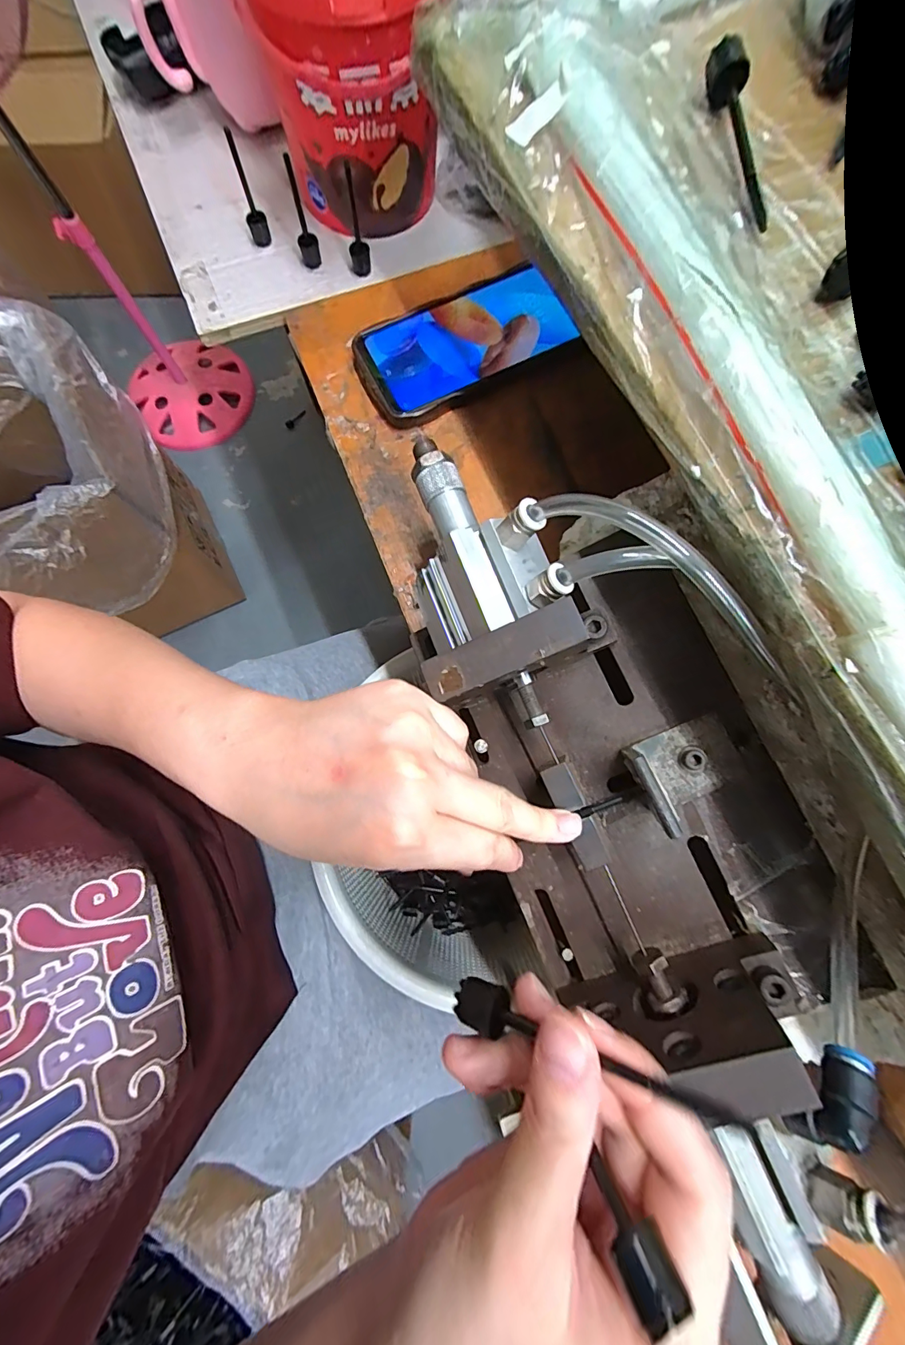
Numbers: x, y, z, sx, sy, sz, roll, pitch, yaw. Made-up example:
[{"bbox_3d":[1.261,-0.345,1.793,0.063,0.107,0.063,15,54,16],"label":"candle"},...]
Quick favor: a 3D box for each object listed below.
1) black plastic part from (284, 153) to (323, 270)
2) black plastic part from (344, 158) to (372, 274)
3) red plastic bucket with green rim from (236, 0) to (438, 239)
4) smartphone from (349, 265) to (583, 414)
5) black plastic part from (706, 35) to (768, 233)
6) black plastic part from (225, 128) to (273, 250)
[{"bbox_3d":[-0.108,-0.327,0.320,0.014,0.060,0.017,-13,80,-4],"label":"black plastic part"},{"bbox_3d":[-0.070,-0.321,0.320,0.014,0.059,0.014,-18,80,-5],"label":"black plastic part"},{"bbox_3d":[-0.066,-0.399,0.286,0.119,0.155,0.115,0,79,-1],"label":"red plastic bucket with green rim"},{"bbox_3d":[0.008,-0.237,0.325,0.149,0.016,0.074,-25,81,-6],"label":"smartphone"},{"bbox_3d":[0.122,-0.225,0.184,0.014,0.014,0.079,-9,79,-3],"label":"black plastic part"},{"bbox_3d":[-0.147,-0.344,0.318,0.014,0.061,0.018,-18,80,-5],"label":"black plastic part"}]

